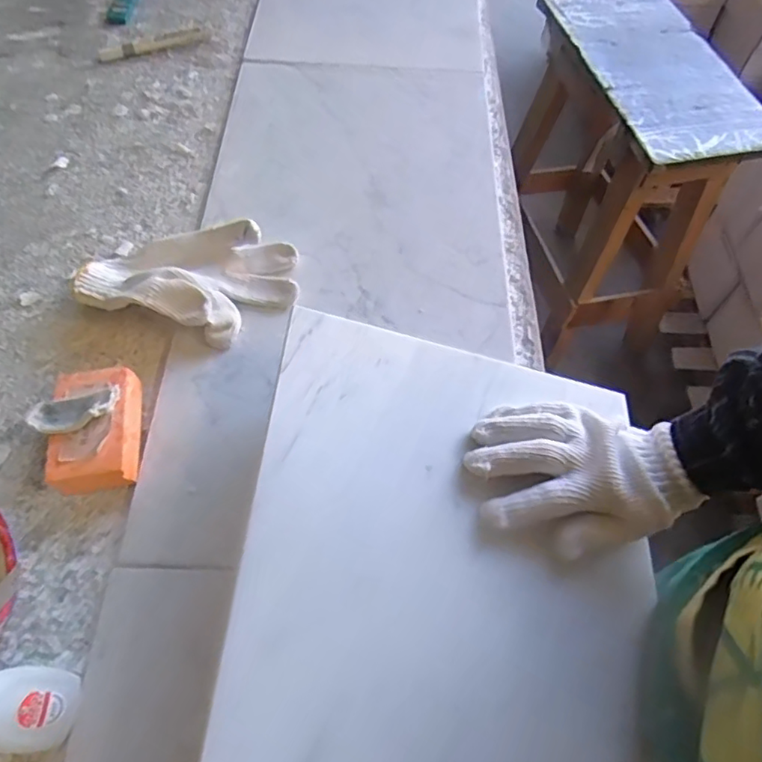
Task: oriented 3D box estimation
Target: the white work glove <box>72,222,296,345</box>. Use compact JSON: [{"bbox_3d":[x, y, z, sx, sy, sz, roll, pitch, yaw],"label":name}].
[{"bbox_3d":[-0.169,-0.095,0.522,0.180,0.048,0.112,12,62,4],"label":"white work glove"}]

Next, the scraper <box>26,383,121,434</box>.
[{"bbox_3d":[-0.232,0.022,0.439,0.064,0.016,0.028,-17,64,-11],"label":"scraper"}]

